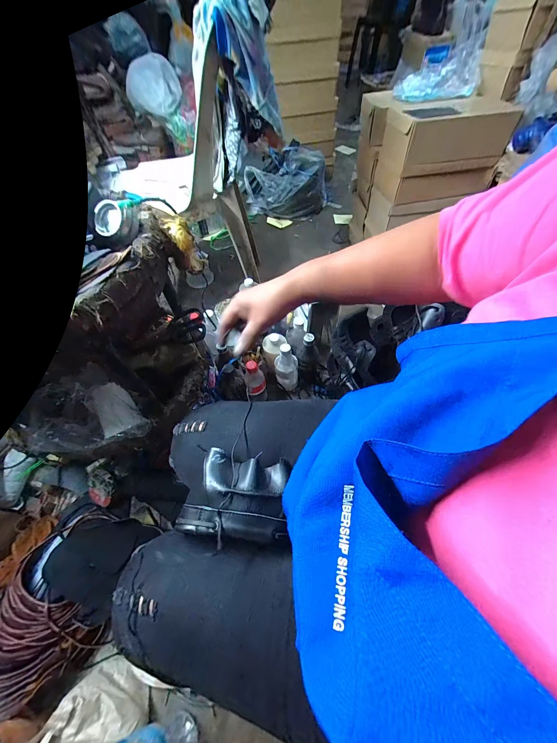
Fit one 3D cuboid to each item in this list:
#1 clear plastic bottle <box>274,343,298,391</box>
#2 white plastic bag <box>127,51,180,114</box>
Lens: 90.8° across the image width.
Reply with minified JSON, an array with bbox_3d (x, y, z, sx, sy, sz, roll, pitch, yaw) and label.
[{"bbox_3d":[0.024,-0.010,0.814,0.066,0.176,0.057,-1,57,2],"label":"clear plastic bottle"},{"bbox_3d":[-0.578,-1.314,1.257,0.224,0.173,0.205,-21,58,-10],"label":"white plastic bag"}]

